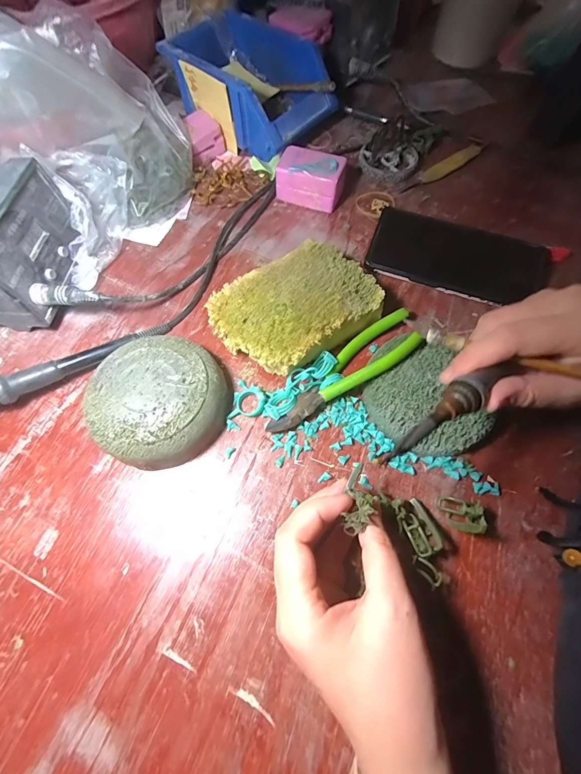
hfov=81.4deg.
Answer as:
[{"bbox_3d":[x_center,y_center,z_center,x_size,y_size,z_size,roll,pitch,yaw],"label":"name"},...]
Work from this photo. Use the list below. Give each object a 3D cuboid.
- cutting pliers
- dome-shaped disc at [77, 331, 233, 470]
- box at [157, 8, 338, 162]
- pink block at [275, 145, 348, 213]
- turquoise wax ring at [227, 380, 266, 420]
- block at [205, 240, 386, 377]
[{"bbox_3d":[0.045,-0.016,0.287,0.156,0.027,0.045,-29,67,-12],"label":"cutting pliers"},{"bbox_3d":[-0.102,0.011,0.269,0.096,0.036,0.100,-1,65,1],"label":"dome-shaped disc"},{"bbox_3d":[-0.046,-0.365,0.417,0.179,0.083,0.127,39,72,15],"label":"box"},{"bbox_3d":[0.024,-0.232,0.378,0.072,0.042,0.043,18,67,10],"label":"pink block"},{"bbox_3d":[-0.035,0.010,0.284,0.028,0.011,0.035,6,65,4],"label":"turquoise wax ring"},{"bbox_3d":[0.006,-0.067,0.300,0.135,0.040,0.099,-32,68,-13],"label":"block"}]

